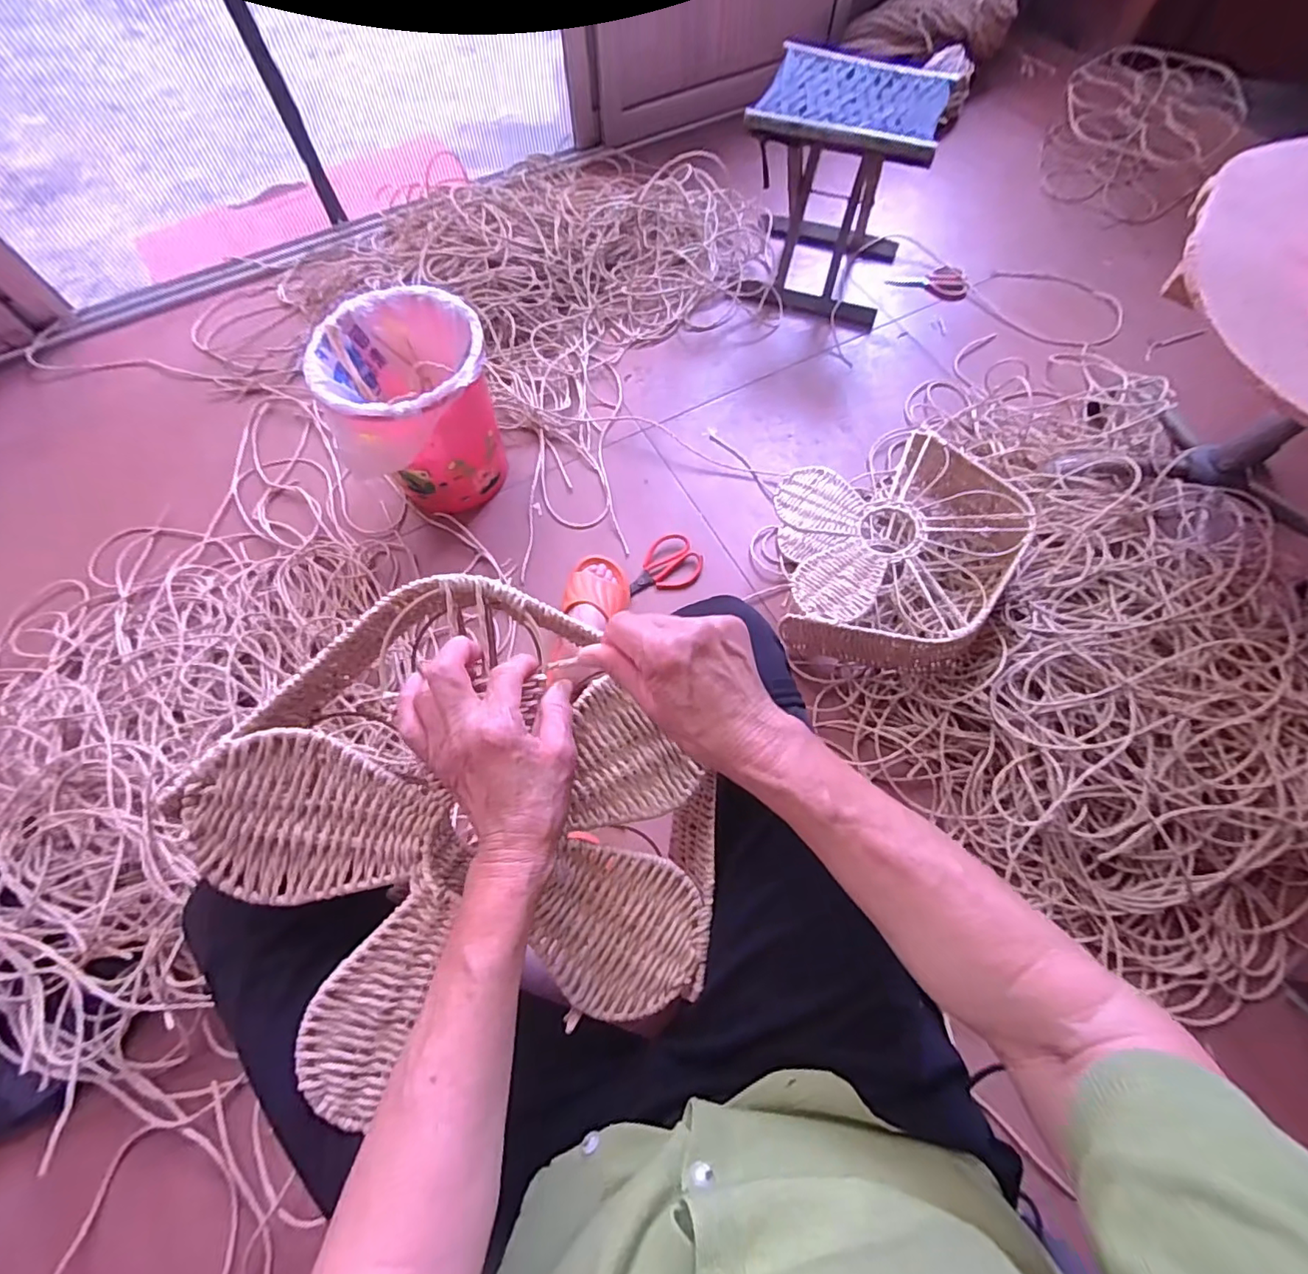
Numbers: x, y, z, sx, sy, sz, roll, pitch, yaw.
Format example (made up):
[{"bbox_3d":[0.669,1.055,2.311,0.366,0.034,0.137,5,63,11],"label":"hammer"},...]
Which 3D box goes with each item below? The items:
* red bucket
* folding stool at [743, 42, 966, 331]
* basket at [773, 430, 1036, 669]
[{"bbox_3d":[-0.374,-0.365,0.936,0.237,0.271,0.237,0,67,1],"label":"red bucket"},{"bbox_3d":[0.343,-0.852,1.102,0.305,0.330,0.270,17,69,8],"label":"folding stool"},{"bbox_3d":[0.373,-0.133,0.888,0.345,0.159,0.363,-4,67,11],"label":"basket"}]

